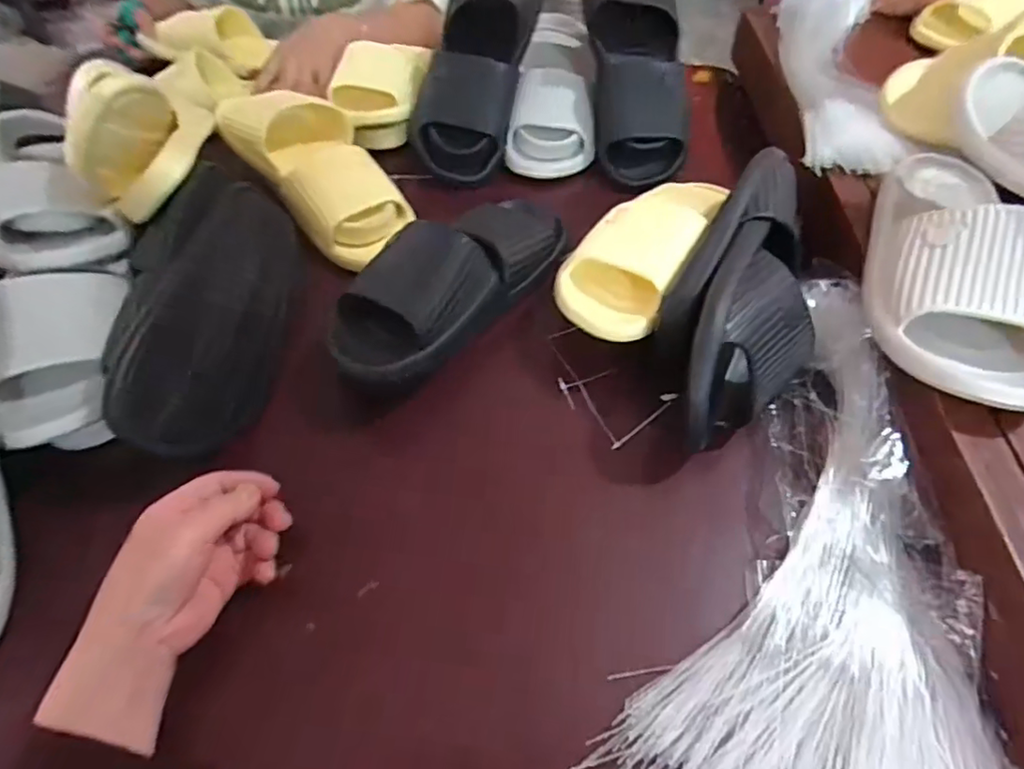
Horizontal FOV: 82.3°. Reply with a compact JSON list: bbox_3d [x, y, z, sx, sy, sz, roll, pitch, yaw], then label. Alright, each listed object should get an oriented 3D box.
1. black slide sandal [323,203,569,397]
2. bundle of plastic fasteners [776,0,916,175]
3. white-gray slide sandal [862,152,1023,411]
[{"bbox_3d":[-0.052,-0.102,0.521,0.099,0.086,0.242,36,60,22],"label":"black slide sandal"},{"bbox_3d":[0.374,-0.370,0.667,0.117,0.039,0.413,11,53,6],"label":"bundle of plastic fasteners"},{"bbox_3d":[0.345,-0.112,0.455,0.105,0.076,0.282,15,54,9],"label":"white-gray slide sandal"}]

